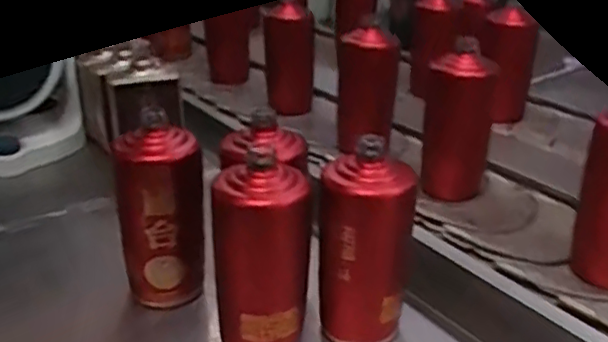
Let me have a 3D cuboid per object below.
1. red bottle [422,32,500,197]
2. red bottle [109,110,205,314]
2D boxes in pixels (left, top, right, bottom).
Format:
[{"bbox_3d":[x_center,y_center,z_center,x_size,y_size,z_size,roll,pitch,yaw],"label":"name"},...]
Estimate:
[{"bbox_3d":[0.190,-0.060,0.781,0.078,0.189,0.066,6,27,13],"label":"red bottle"},{"bbox_3d":[-0.142,0.046,0.631,0.080,0.178,0.067,-9,27,-17],"label":"red bottle"}]

